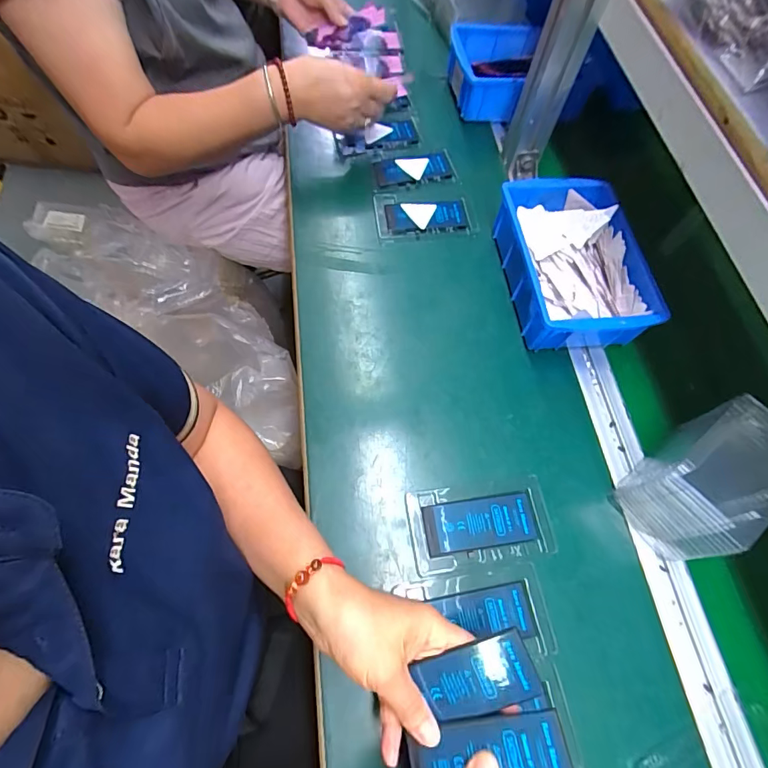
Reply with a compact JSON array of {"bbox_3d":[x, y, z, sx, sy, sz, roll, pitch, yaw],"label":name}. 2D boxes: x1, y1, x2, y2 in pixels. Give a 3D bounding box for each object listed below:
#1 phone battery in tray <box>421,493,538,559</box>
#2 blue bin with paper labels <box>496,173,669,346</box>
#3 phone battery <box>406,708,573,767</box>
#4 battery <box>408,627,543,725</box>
[{"bbox_3d":[0.088,0.129,0.401,0.101,0.005,0.043,-7,66,-6],"label":"phone battery in tray"},{"bbox_3d":[0.213,-0.136,0.503,0.139,0.071,0.201,-6,65,-6],"label":"blue bin with paper labels"},{"bbox_3d":[0.066,0.239,0.278,0.099,0.005,0.041,-15,59,8],"label":"phone battery"},{"bbox_3d":[0.063,0.200,0.296,0.077,0.006,0.042,-22,76,7],"label":"battery"}]

